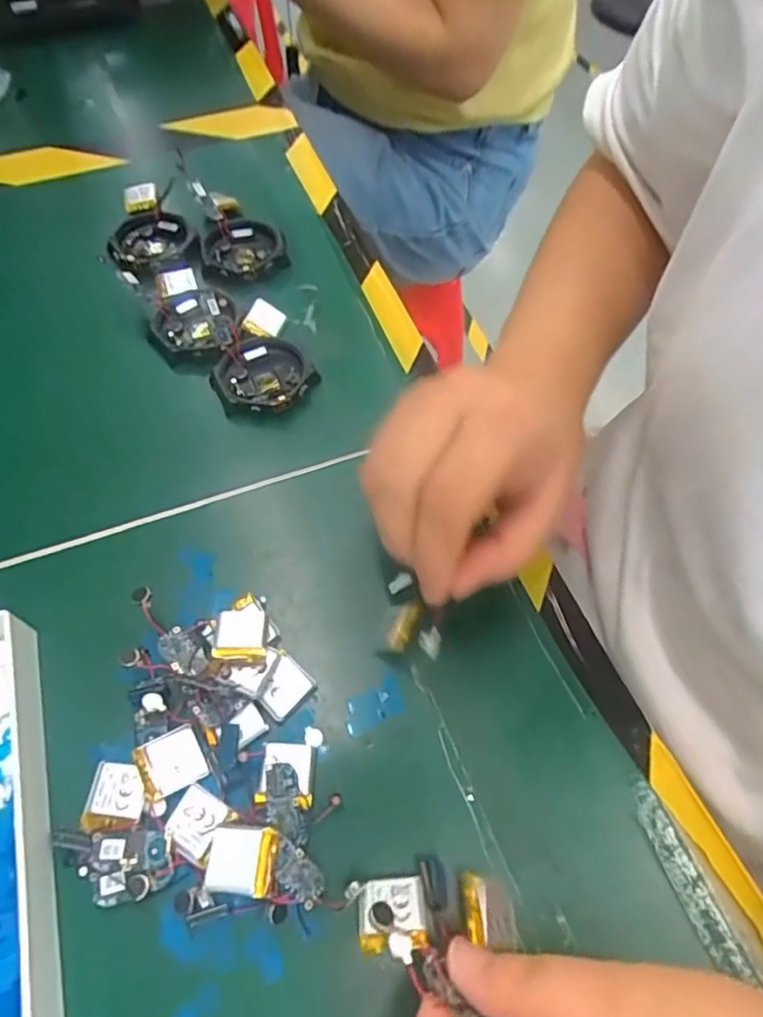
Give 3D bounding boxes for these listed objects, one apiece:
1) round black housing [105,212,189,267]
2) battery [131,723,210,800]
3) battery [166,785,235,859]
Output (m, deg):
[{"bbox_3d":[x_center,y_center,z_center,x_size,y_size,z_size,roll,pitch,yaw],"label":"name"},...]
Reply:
[{"bbox_3d":[-0.150,-0.170,0.385,0.043,0.013,0.052,20,61,10],"label":"round black housing"},{"bbox_3d":[-0.081,0.096,0.232,0.024,0.004,0.022,-22,63,-13],"label":"battery"},{"bbox_3d":[-0.068,0.116,0.223,0.019,0.004,0.020,28,63,14],"label":"battery"}]

